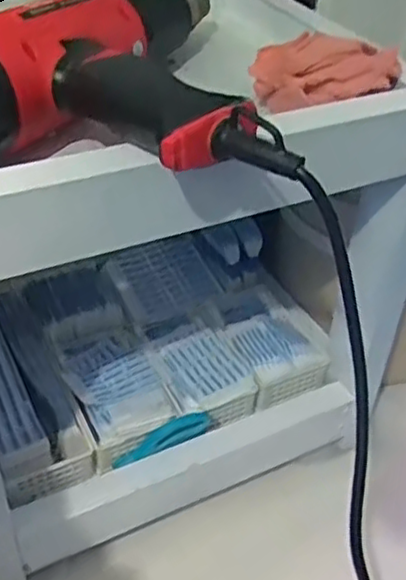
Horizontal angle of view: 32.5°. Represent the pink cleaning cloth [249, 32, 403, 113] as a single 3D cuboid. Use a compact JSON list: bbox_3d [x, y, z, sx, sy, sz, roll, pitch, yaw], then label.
[{"bbox_3d":[0.083,-0.144,0.464,0.095,0.040,0.052,5,41,2],"label":"pink cleaning cloth"}]

